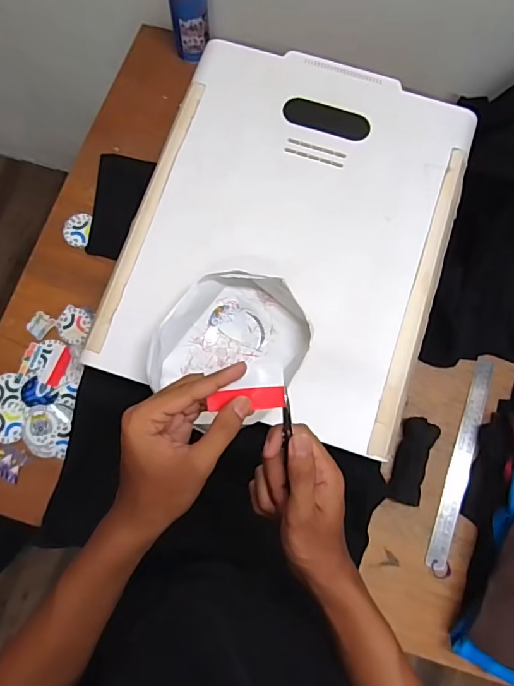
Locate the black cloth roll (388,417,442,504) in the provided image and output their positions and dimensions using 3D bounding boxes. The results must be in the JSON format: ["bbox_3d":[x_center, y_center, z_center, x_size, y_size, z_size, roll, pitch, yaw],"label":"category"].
[{"bbox_3d":[0.232,0.175,0.693,0.050,0.022,0.123,19,76,2],"label":"black cloth roll"}]

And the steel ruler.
[{"bbox_3d":[0.313,0.180,0.704,0.033,0.005,0.322,18,78,10],"label":"steel ruler"}]

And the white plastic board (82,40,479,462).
[{"bbox_3d":[0.048,-0.155,0.611,0.397,0.019,0.498,17,78,4],"label":"white plastic board"}]

